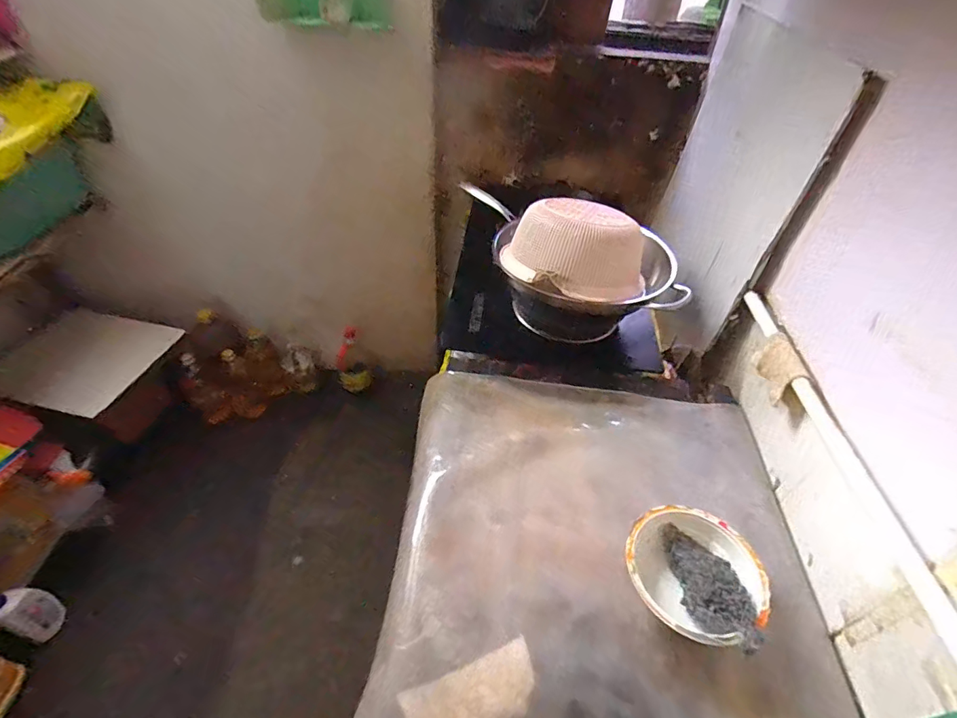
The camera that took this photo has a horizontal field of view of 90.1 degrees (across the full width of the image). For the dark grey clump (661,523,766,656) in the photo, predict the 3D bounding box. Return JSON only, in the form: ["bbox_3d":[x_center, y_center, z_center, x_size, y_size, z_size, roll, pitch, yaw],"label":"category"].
[{"bbox_3d":[0.265,0.261,0.549,0.057,0.040,0.152,-5,26,-10],"label":"dark grey clump"}]

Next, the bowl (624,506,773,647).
[{"bbox_3d":[0.250,0.260,0.568,0.149,0.065,0.155,2,43,-2],"label":"bowl"}]

